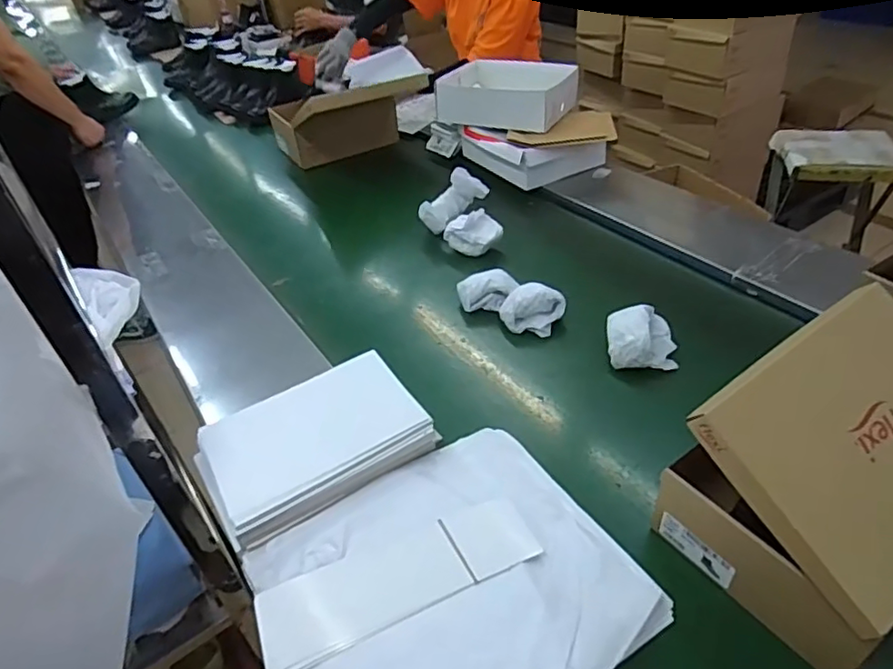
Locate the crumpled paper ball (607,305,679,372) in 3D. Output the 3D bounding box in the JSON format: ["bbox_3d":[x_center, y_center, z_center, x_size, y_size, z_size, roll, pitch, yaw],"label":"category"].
[{"bbox_3d":[0.338,0.009,1.033,0.113,0.075,0.105,-2,39,6],"label":"crumpled paper ball"}]

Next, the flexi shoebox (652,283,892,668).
[{"bbox_3d":[0.462,0.154,0.685,0.331,0.243,0.241,-26,43,-22],"label":"flexi shoebox"}]

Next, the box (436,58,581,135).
[{"bbox_3d":[0.160,-0.668,1.648,0.357,0.108,0.273,15,44,25],"label":"box"}]

